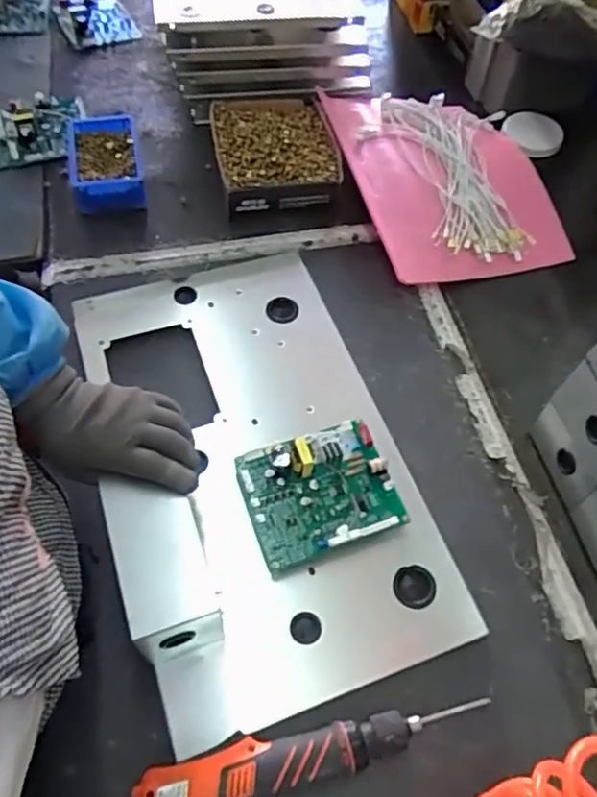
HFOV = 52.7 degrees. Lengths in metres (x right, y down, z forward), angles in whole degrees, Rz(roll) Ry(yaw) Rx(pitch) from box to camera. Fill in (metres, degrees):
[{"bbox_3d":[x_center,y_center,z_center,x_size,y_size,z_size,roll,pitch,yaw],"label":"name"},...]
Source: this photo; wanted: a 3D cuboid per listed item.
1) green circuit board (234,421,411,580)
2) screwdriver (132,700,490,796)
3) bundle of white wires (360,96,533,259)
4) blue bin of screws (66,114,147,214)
[{"bbox_3d":[0.021,0.088,0.610,0.145,0.033,0.122,-18,60,-13],"label":"green circuit board"},{"bbox_3d":[0.011,0.298,0.512,0.307,0.035,0.052,-14,59,-10],"label":"screwdriver"},{"bbox_3d":[0.210,-0.340,0.879,0.241,0.044,0.319,8,55,-4],"label":"bundle of white wires"},{"bbox_3d":[-0.296,-0.360,0.922,0.105,0.050,0.168,-11,59,-9],"label":"blue bin of screws"}]

